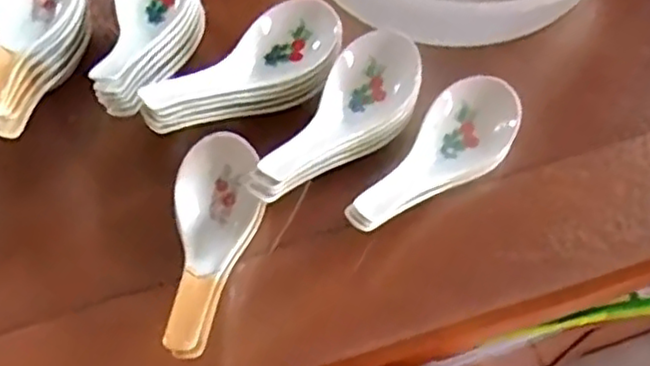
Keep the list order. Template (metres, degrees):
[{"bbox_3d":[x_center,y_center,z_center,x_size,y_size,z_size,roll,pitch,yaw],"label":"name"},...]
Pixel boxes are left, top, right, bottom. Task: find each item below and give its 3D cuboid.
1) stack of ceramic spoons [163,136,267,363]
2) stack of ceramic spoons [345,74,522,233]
[{"bbox_3d":[-0.058,0.030,0.347,0.044,0.032,0.125,1,46,2],"label":"stack of ceramic spoons"},{"bbox_3d":[0.060,-0.012,0.368,0.044,0.032,0.128,37,55,19],"label":"stack of ceramic spoons"}]

